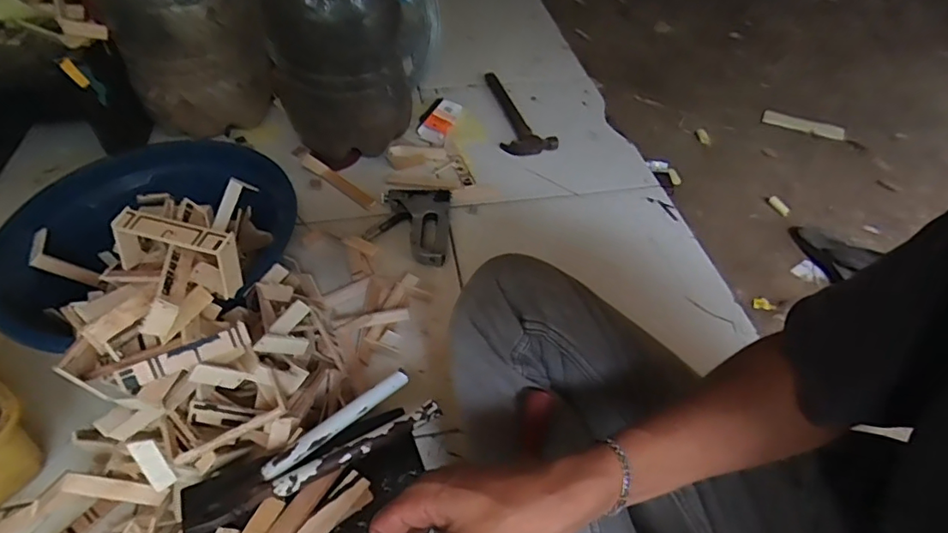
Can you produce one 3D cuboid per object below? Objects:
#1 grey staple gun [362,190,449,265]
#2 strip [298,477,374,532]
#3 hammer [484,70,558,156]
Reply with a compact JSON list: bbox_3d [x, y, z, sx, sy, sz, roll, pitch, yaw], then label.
[{"bbox_3d":[-0.106,-0.075,0.837,0.132,0.023,0.163,3,51,0],"label":"grey staple gun"},{"bbox_3d":[-0.125,0.216,0.427,0.097,0.008,0.022,-38,84,-29],"label":"strip"},{"bbox_3d":[0.089,-0.325,1.089,0.108,0.034,0.285,-6,51,-7],"label":"hammer"}]

